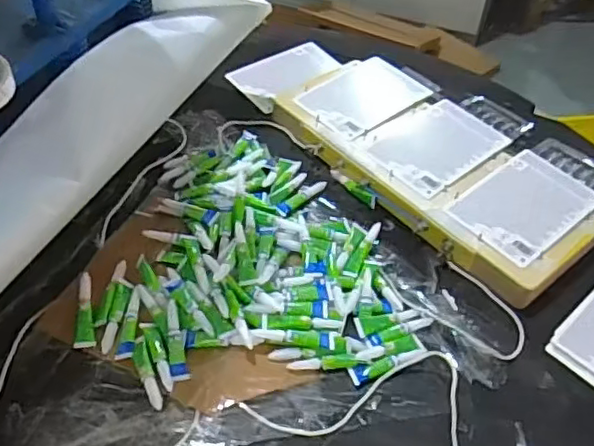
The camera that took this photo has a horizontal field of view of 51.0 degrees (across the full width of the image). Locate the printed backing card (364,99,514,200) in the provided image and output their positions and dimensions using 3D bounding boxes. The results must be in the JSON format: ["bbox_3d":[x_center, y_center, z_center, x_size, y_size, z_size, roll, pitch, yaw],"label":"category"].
[{"bbox_3d":[0.181,-0.101,0.805,0.176,0.008,0.117,-34,57,-31],"label":"printed backing card"}]

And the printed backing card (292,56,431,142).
[{"bbox_3d":[0.096,-0.178,0.874,0.115,0.006,0.173,37,55,25],"label":"printed backing card"}]

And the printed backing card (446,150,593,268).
[{"bbox_3d":[0.272,-0.024,0.736,0.173,0.009,0.113,-29,54,-28],"label":"printed backing card"}]

